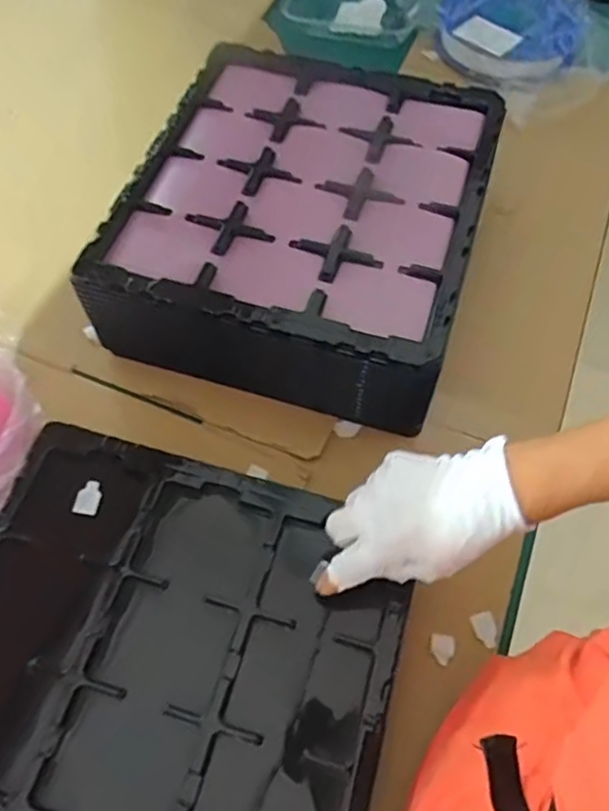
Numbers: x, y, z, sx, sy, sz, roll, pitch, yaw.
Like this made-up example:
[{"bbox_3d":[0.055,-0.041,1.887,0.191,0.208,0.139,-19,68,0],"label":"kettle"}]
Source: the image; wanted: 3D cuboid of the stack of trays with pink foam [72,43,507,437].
[{"bbox_3d":[0.002,-0.191,0.670,0.332,0.120,0.363,17,61,6],"label":"stack of trays with pink foam"}]

